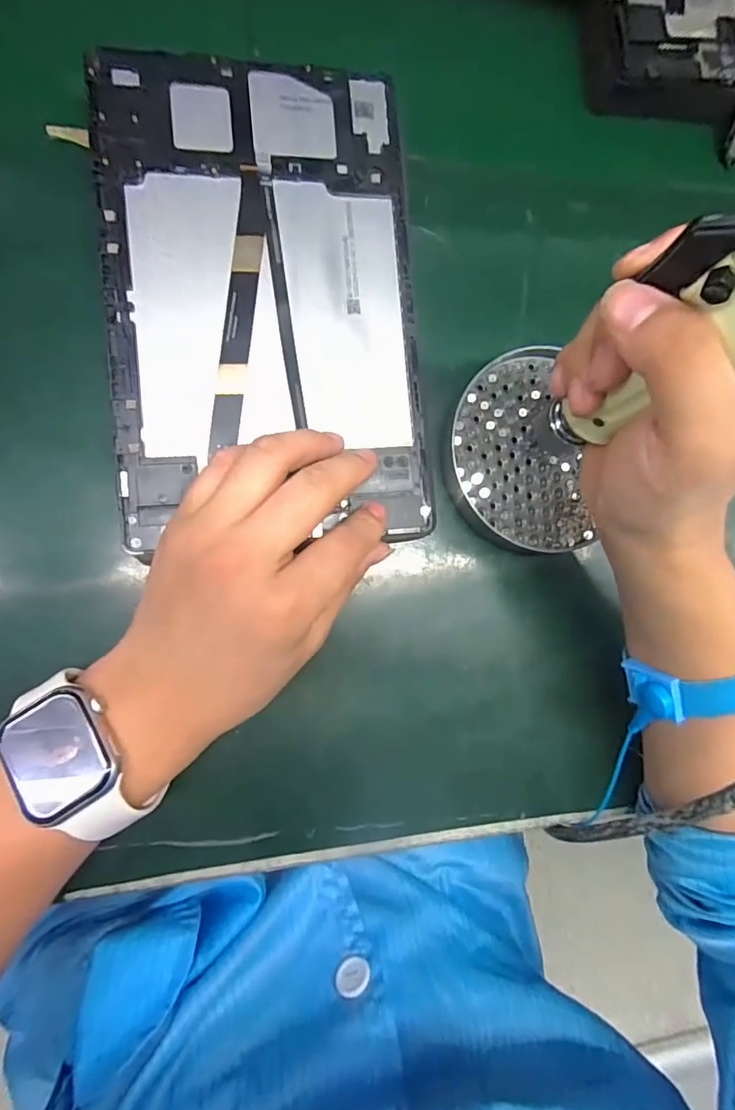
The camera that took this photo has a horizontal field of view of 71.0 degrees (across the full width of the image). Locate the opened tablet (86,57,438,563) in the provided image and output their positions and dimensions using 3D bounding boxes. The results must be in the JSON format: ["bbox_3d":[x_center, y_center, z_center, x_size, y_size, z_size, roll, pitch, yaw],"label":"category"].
[{"bbox_3d":[-0.050,-0.125,0.255,0.149,0.014,0.233,-5,88,-8],"label":"opened tablet"}]

